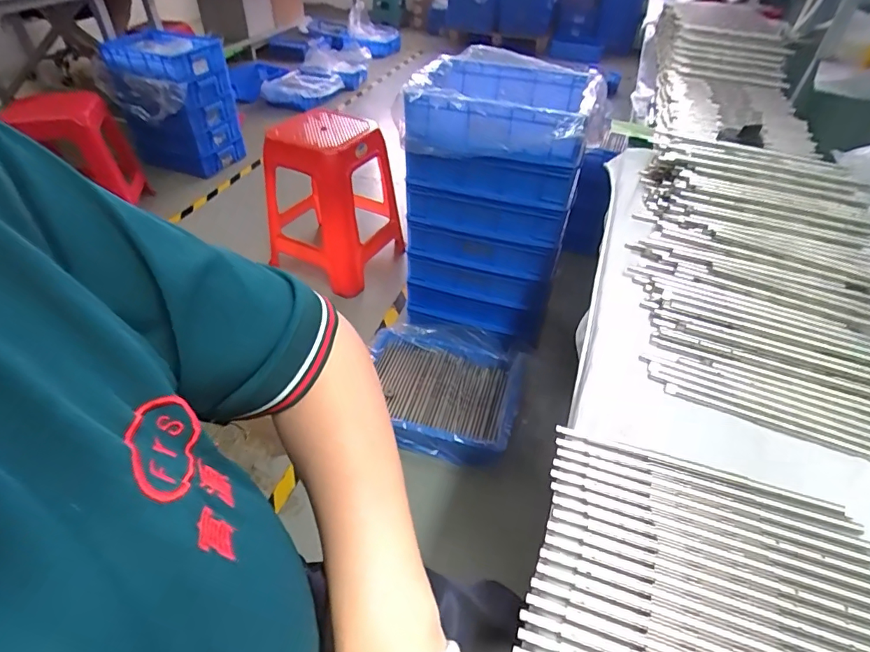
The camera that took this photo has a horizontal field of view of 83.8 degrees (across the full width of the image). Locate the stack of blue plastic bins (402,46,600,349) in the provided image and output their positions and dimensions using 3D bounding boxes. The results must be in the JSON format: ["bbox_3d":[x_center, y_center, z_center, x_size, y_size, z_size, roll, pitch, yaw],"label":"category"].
[{"bbox_3d":[0.147,-0.303,1.307,0.432,0.639,0.304,20,46,19],"label":"stack of blue plastic bins"}]

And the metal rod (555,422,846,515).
[{"bbox_3d":[0.193,0.104,0.361,0.200,0.004,0.007,15,43,10],"label":"metal rod"}]

